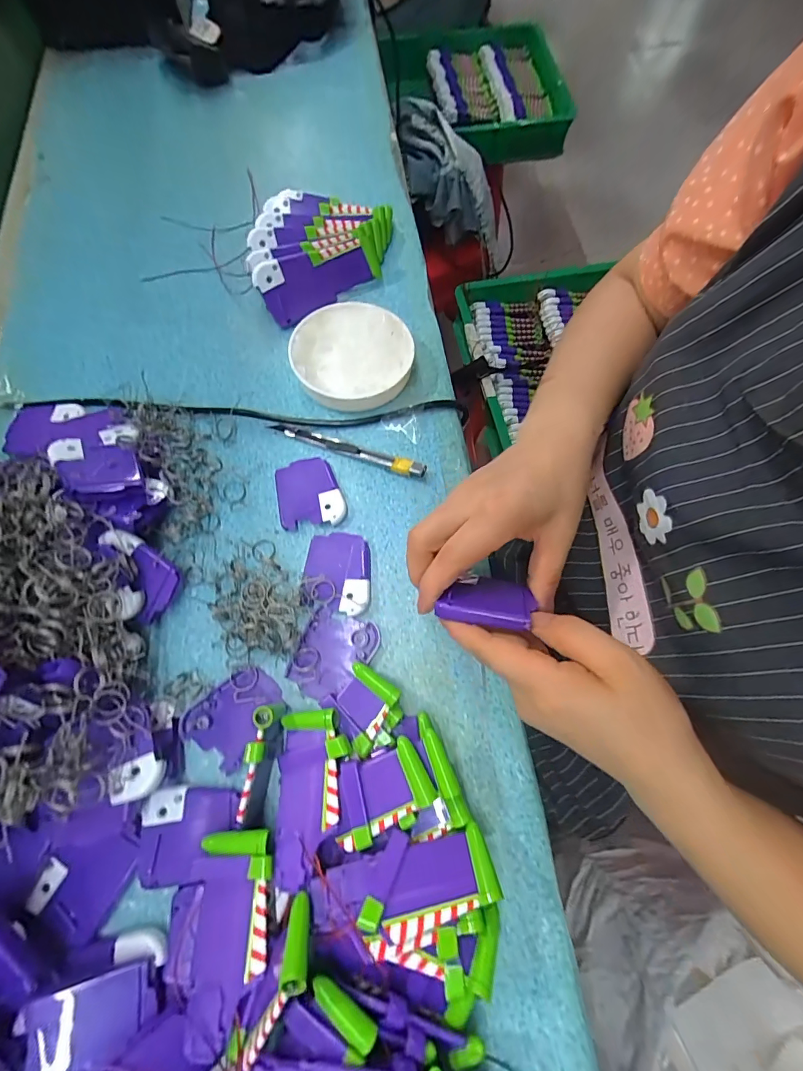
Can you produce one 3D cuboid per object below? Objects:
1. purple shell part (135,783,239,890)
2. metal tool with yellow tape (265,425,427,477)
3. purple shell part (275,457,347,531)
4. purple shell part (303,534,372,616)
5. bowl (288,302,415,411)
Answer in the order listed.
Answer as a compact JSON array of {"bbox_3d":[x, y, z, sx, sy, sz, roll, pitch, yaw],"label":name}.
[{"bbox_3d":[-0.130,0.182,0.263,0.056,0.009,0.050,-8,70,-5],"label":"purple shell part"},{"bbox_3d":[-0.047,-0.075,0.361,0.138,0.011,0.014,19,69,5],"label":"metal tool with yellow tape"},{"bbox_3d":[-0.075,-0.036,0.350,0.051,0.009,0.060,-10,70,-6],"label":"purple shell part"},{"bbox_3d":[-0.048,0.028,0.327,0.048,0.009,0.062,-1,69,-3],"label":"purple shell part"},{"bbox_3d":[-0.044,-0.158,0.386,0.103,0.028,0.102,1,69,-2],"label":"bowl"}]

